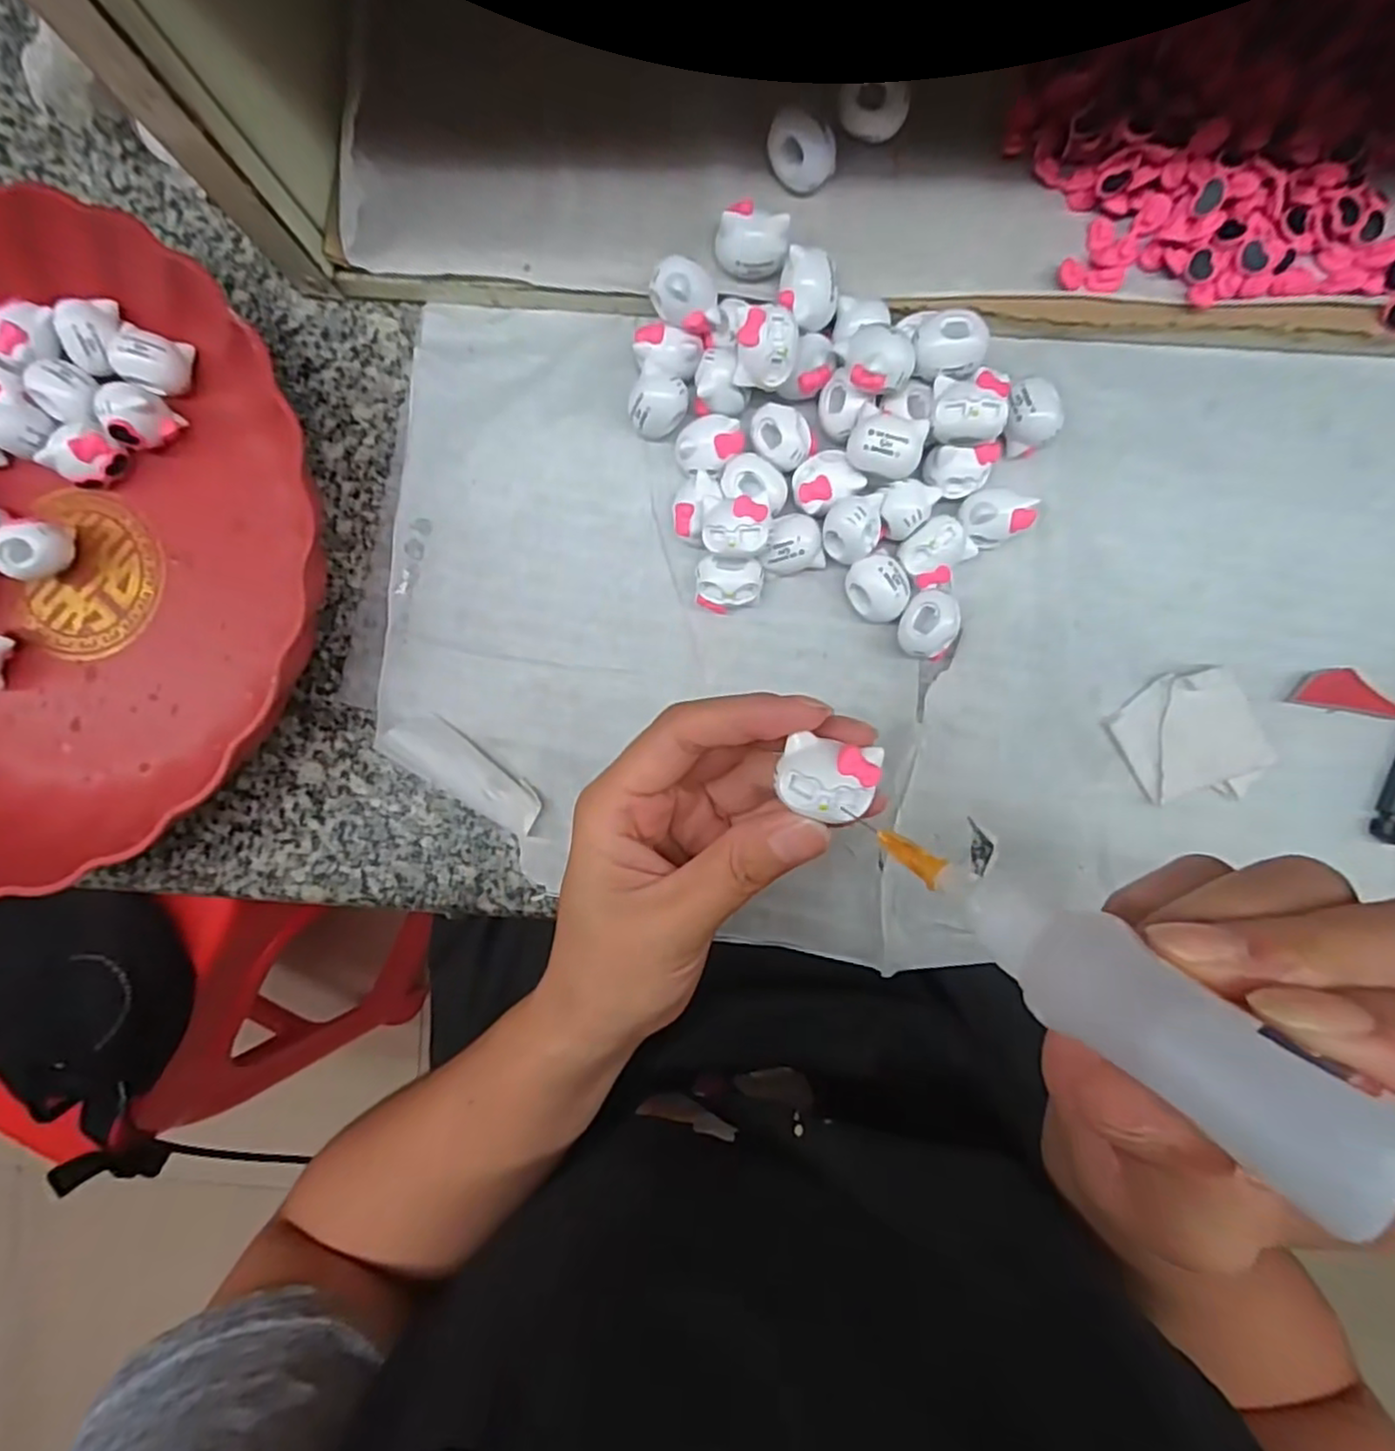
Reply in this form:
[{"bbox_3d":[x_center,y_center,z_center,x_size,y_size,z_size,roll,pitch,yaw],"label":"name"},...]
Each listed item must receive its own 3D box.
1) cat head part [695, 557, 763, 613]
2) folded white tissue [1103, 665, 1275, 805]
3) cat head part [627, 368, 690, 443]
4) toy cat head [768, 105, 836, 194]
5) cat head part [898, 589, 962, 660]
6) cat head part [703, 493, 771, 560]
[{"bbox_3d":[0.012,-0.052,0.257,0.024,0.019,0.019,6,90,3],"label":"cat head part"},{"bbox_3d":[0.185,0.006,0.252,0.048,0.007,0.049,-32,89,2],"label":"folded white tissue"},{"bbox_3d":[-0.015,-0.118,0.257,0.020,0.023,0.021,15,91,3],"label":"cat head part"},{"bbox_3d":[0.037,-0.204,0.242,0.025,0.014,0.016,22,91,2],"label":"toy cat head"},{"bbox_3d":[0.085,-0.037,0.253,0.020,0.019,0.023,14,91,3],"label":"cat head part"},{"bbox_3d":[0.013,-0.069,0.241,0.023,0.017,0.020,6,90,3],"label":"cat head part"}]

